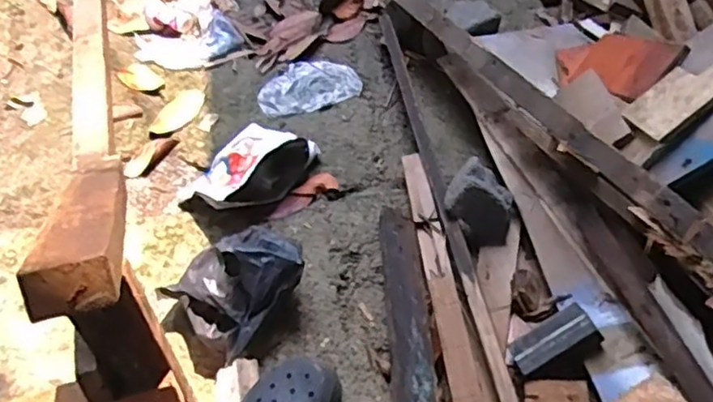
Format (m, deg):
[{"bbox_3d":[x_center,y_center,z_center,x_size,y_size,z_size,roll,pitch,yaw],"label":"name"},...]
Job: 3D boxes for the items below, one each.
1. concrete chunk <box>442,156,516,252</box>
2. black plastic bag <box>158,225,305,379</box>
[{"bbox_3d":[0.202,0.011,1.051,0.112,0.103,0.096,32,58,22],"label":"concrete chunk"},{"bbox_3d":[-0.186,0.135,0.970,0.155,0.117,0.201,35,59,24],"label":"black plastic bag"}]

